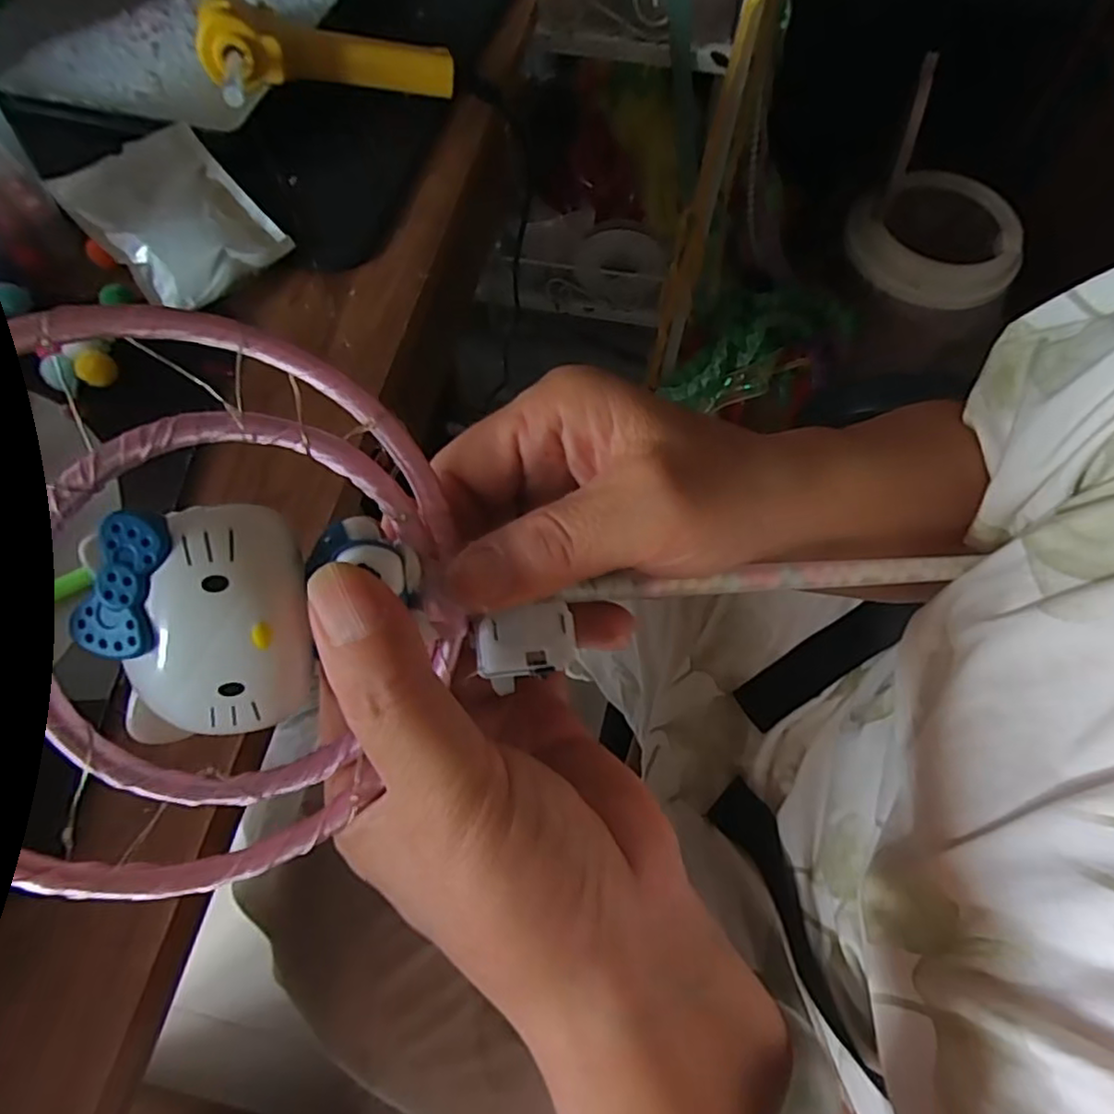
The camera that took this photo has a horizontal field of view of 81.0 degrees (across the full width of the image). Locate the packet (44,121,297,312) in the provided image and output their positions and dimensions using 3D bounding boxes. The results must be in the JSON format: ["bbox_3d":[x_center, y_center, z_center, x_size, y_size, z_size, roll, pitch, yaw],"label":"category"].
[{"bbox_3d":[-0.186,-0.166,0.318,0.070,0.019,0.098,-40,71,-17],"label":"packet"}]

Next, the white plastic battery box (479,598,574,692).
[{"bbox_3d":[-0.008,0.023,0.174,0.025,0.008,0.018,-11,65,-5],"label":"white plastic battery box"}]

